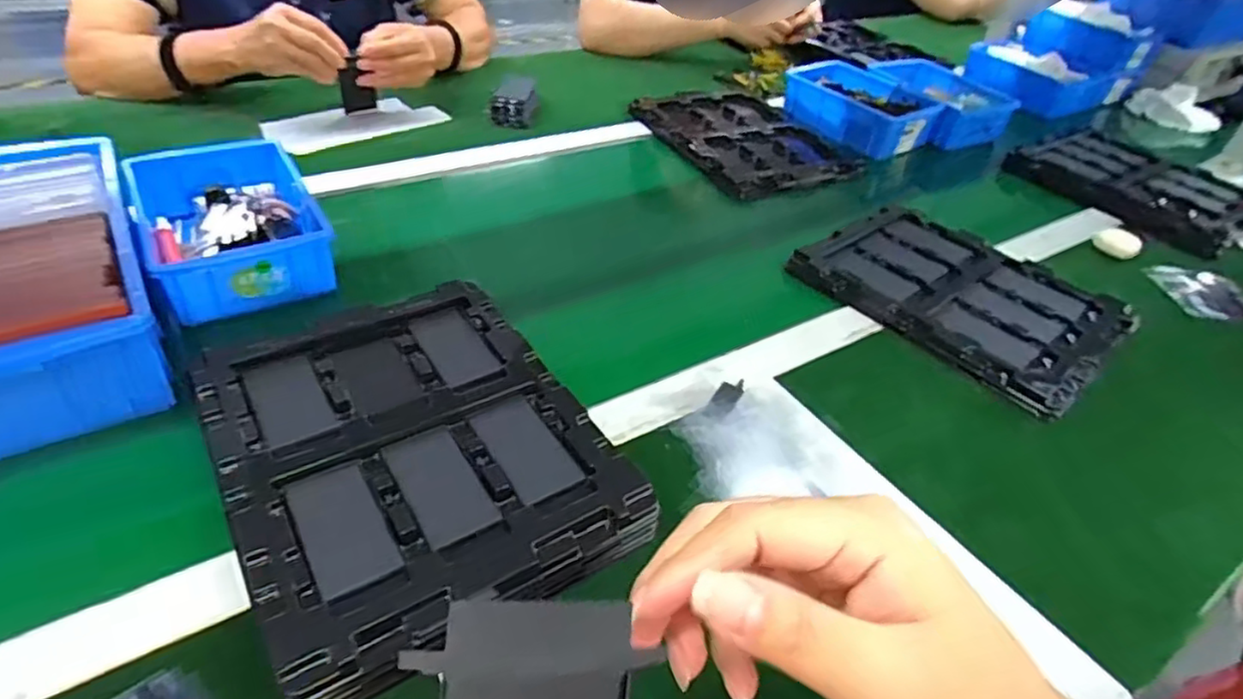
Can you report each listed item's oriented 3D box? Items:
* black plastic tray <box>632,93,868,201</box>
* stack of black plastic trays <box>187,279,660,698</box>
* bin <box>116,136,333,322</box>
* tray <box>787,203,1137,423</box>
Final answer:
[{"bbox_3d":[0.169,-0.296,0.913,0.223,0.017,0.275,-18,47,-26],"label":"black plastic tray"},{"bbox_3d":[-0.139,0.064,0.442,0.216,0.036,0.284,-21,49,-29],"label":"stack of black plastic trays"},{"bbox_3d":[-0.351,-0.116,0.598,0.129,0.054,0.203,-20,48,-28],"label":"bin"},{"bbox_3d":[0.334,-0.060,0.665,0.272,0.026,0.205,36,49,29],"label":"tray"}]

